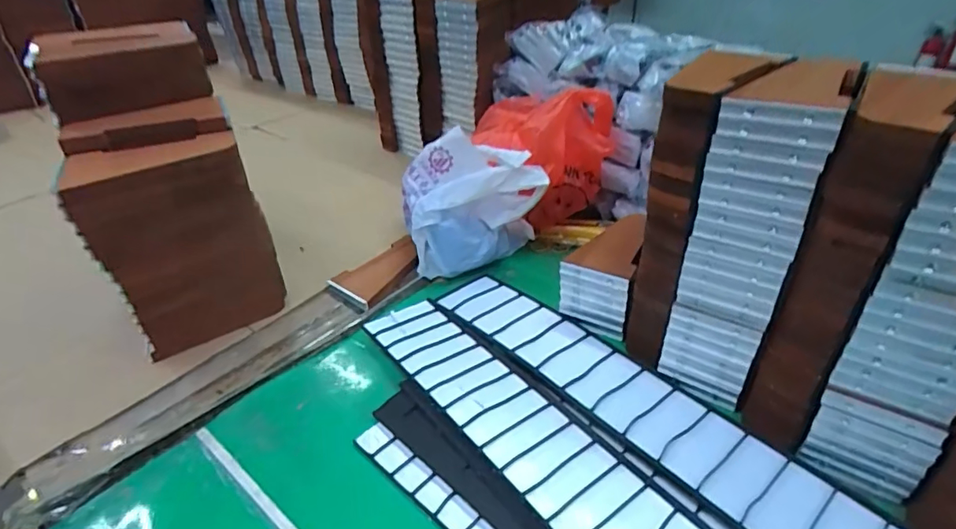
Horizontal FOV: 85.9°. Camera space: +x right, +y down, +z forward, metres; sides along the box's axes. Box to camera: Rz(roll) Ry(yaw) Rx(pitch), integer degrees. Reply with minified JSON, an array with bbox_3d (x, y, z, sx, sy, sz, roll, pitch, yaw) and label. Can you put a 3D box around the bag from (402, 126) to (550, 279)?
[{"bbox_3d":[-0.013,-0.092,0.725,0.179,0.149,0.132,-11,36,-12],"label":"bag"}]

